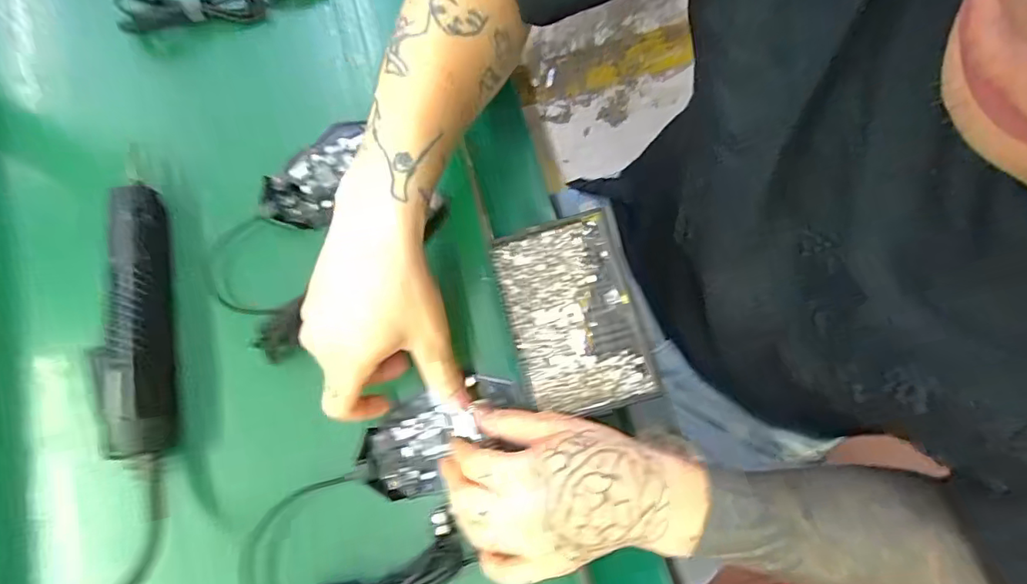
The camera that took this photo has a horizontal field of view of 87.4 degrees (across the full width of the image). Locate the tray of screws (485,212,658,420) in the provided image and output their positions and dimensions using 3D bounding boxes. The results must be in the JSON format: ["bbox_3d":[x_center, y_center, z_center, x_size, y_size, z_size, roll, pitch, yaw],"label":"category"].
[{"bbox_3d":[0.041,0.016,0.381,0.087,0.009,0.135,-16,78,-2],"label":"tray of screws"}]

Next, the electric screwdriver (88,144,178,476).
[{"bbox_3d":[-0.267,0.011,0.391,0.042,0.043,0.227,-10,77,-1],"label":"electric screwdriver"}]

